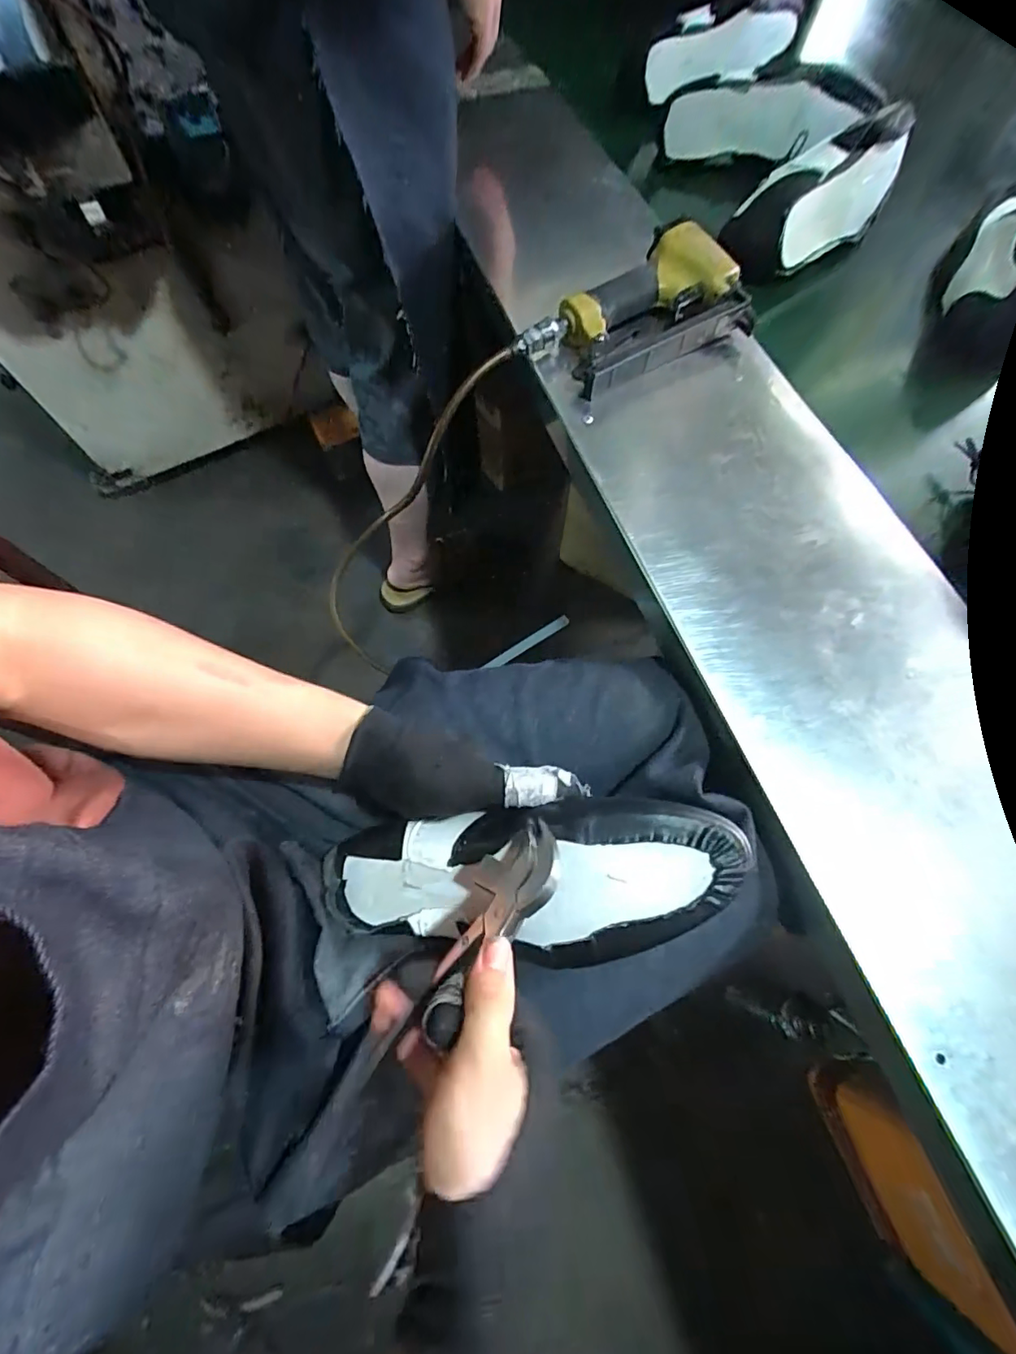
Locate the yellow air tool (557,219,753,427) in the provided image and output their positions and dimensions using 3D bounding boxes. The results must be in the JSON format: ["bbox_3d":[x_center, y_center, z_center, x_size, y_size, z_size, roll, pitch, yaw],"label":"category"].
[{"bbox_3d":[0.134,-0.352,0.523,0.206,0.052,0.130,-37,71,-13],"label":"yellow air tool"}]

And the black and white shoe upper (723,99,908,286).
[{"bbox_3d":[0.354,-0.552,0.614,0.240,0.089,0.090,-32,70,-11],"label":"black and white shoe upper"}]

